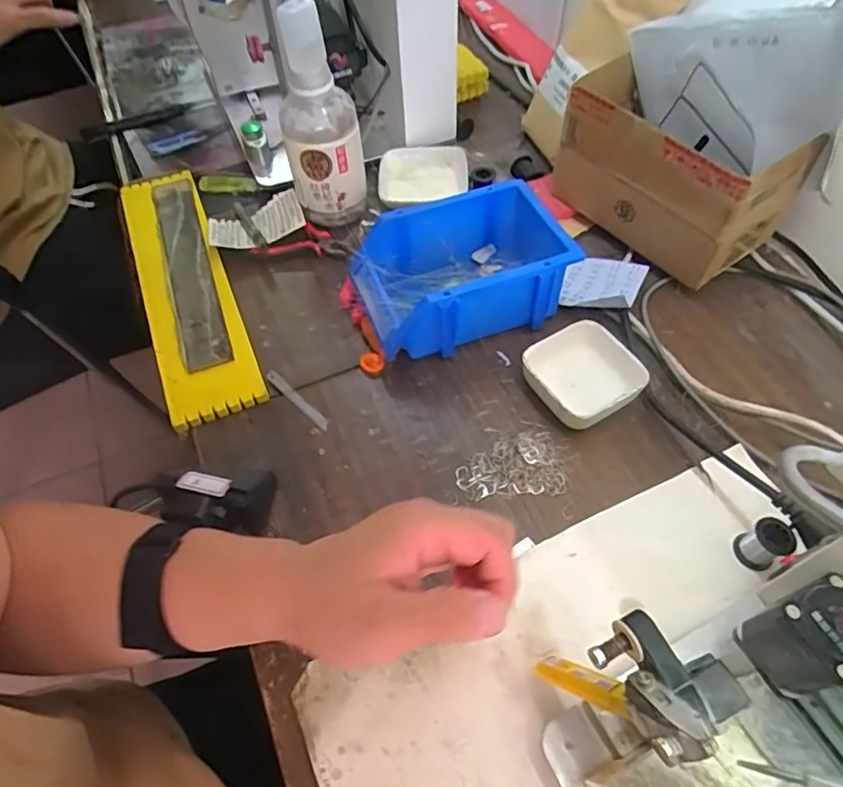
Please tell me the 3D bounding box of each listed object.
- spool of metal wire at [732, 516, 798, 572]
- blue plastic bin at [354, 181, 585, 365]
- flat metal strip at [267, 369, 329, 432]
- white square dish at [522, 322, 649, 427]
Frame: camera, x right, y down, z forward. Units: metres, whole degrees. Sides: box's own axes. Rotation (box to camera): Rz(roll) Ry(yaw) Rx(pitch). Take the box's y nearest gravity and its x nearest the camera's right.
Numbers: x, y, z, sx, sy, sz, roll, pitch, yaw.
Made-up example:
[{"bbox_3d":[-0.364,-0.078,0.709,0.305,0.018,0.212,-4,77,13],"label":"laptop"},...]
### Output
[{"bbox_3d":[0.237,0.104,0.400,0.023,0.035,0.027,-17,56,-9],"label":"spool of metal wire"},{"bbox_3d":[0.041,-0.115,0.540,0.198,0.081,0.131,-18,56,-9],"label":"blue plastic bin"},{"bbox_3d":[-0.111,0.005,0.511,0.084,0.004,0.010,39,73,23],"label":"flat metal strip"},{"bbox_3d":[0.133,-0.014,0.486,0.082,0.033,0.085,-22,57,-12],"label":"white square dish"}]

